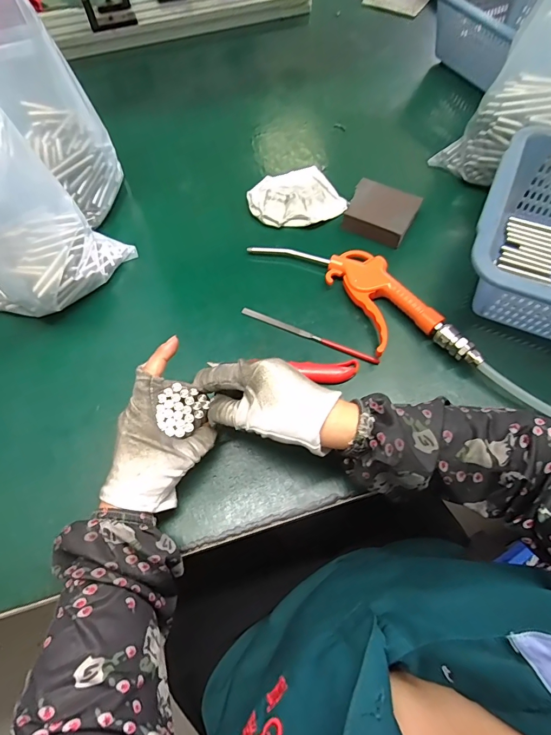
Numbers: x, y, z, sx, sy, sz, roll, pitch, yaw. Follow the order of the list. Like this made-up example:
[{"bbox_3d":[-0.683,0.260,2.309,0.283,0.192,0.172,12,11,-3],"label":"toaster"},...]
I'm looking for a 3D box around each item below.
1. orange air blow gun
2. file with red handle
[{"bbox_3d":[0.096,-0.081,0.426,0.091,0.028,0.264,-37,67,-15],"label":"orange air blow gun"},{"bbox_3d":[0.035,-0.035,0.416,0.157,0.005,0.008,23,66,13],"label":"file with red handle"}]

